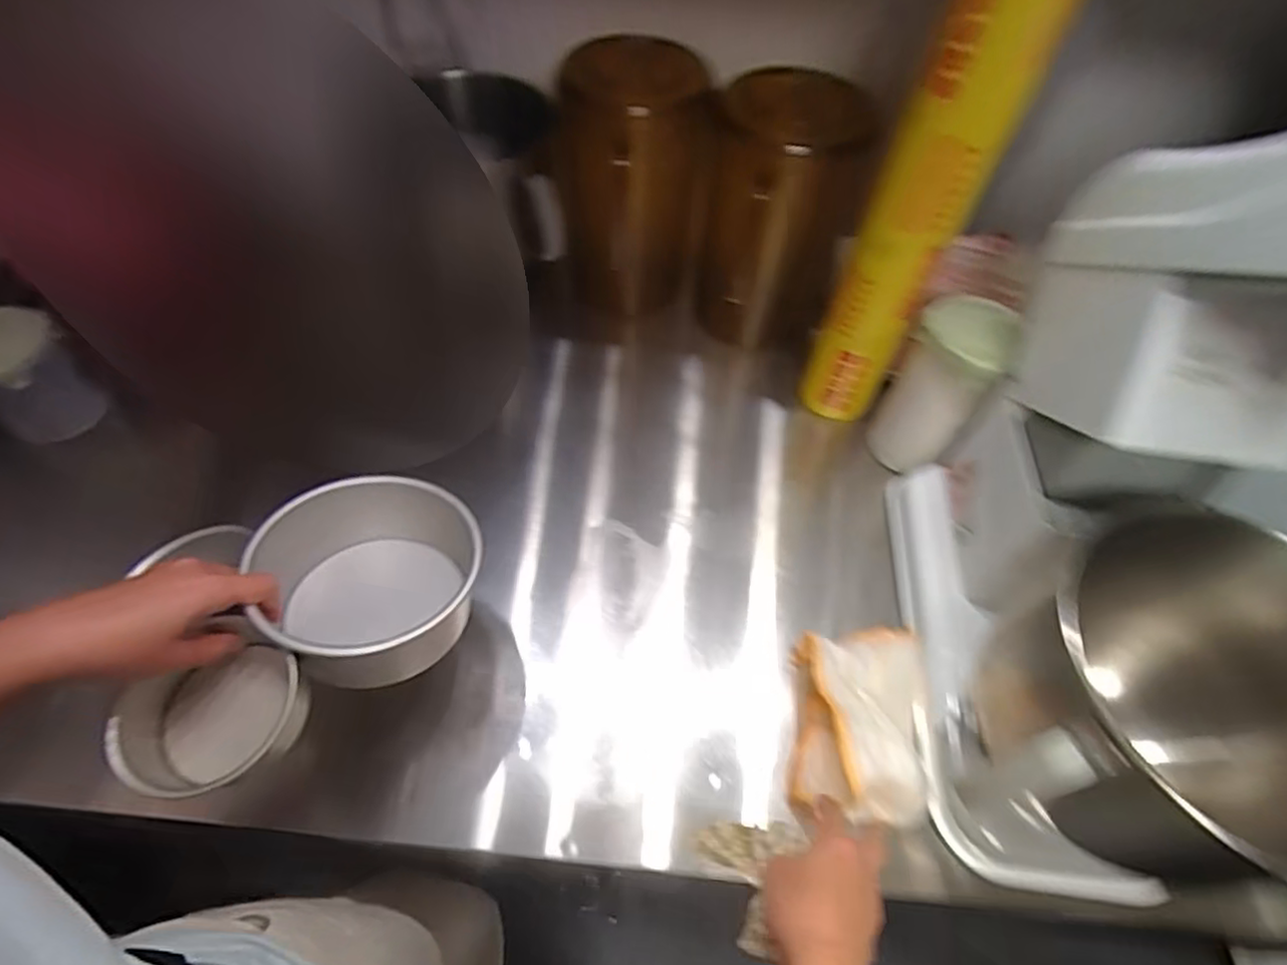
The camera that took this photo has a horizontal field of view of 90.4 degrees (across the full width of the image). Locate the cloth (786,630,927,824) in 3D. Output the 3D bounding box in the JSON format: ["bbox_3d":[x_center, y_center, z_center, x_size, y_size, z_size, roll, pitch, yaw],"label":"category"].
[{"bbox_3d":[0.198,0.204,0.567,0.116,0.062,0.170,7,55,3],"label":"cloth"}]

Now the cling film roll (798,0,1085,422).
[{"bbox_3d":[0.252,-0.234,0.614,0.093,0.447,0.070,26,57,14],"label":"cling film roll"}]

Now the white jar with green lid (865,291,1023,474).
[{"bbox_3d":[0.317,-0.099,0.695,0.090,0.195,0.096,2,55,-3],"label":"white jar with green lid"}]

